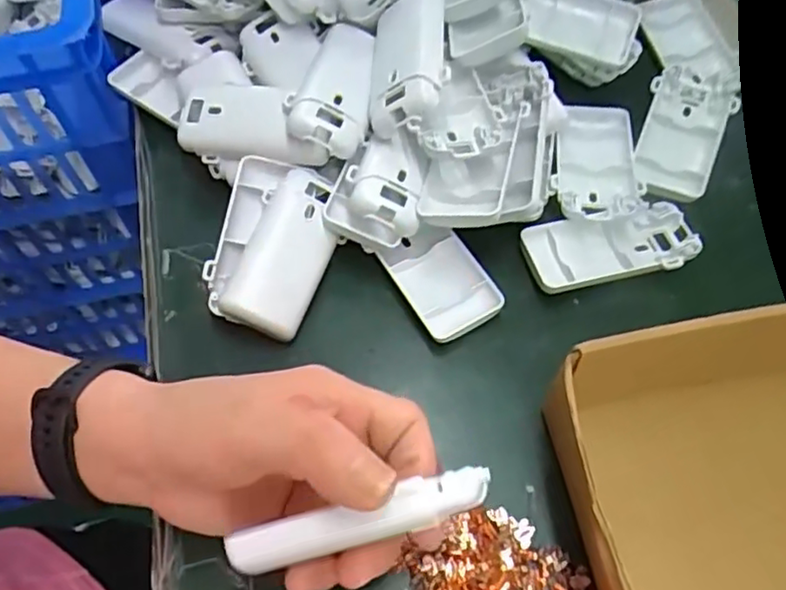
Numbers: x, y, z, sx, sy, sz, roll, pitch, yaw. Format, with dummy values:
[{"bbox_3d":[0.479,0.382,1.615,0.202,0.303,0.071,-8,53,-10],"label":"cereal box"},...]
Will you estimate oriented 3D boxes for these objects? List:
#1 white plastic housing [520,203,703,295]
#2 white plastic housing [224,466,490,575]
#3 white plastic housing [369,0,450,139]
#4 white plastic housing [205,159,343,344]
[{"bbox_3d":[0.123,-0.027,0.372,0.095,0.015,0.045,-10,61,-5],"label":"white plastic housing"},{"bbox_3d":[-0.012,0.081,0.230,0.094,0.031,0.012,-20,61,7],"label":"white plastic housing"},{"bbox_3d":[0.008,-0.128,0.360,0.039,0.031,0.094,2,60,2],"label":"white plastic housing"},{"bbox_3d":[-0.066,-0.027,0.365,0.059,0.025,0.093,13,74,9],"label":"white plastic housing"}]

